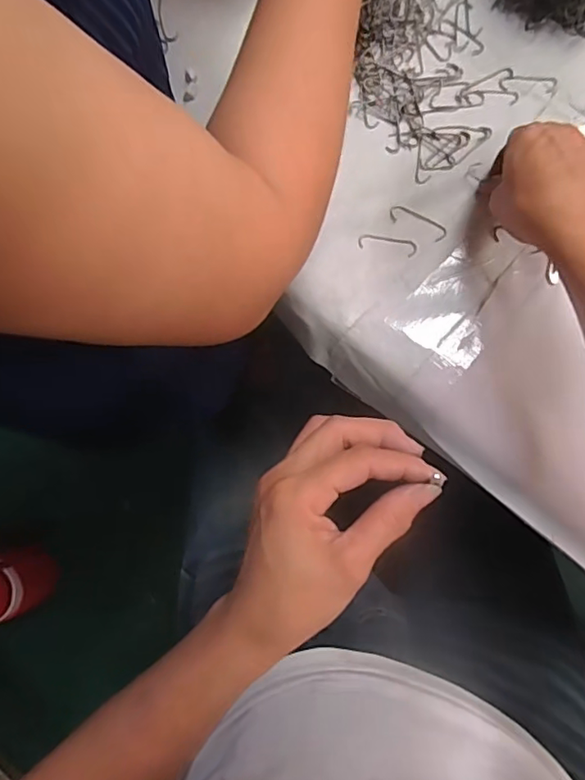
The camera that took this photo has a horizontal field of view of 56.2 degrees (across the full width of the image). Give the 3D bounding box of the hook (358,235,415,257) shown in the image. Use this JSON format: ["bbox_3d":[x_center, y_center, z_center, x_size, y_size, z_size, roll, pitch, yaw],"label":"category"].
[{"bbox_3d":[0.072,-0.109,0.412,0.043,0.004,0.013,10,85,7],"label":"hook"}]

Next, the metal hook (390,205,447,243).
[{"bbox_3d":[0.094,-0.125,0.410,0.045,0.004,0.014,27,87,8],"label":"metal hook"}]

